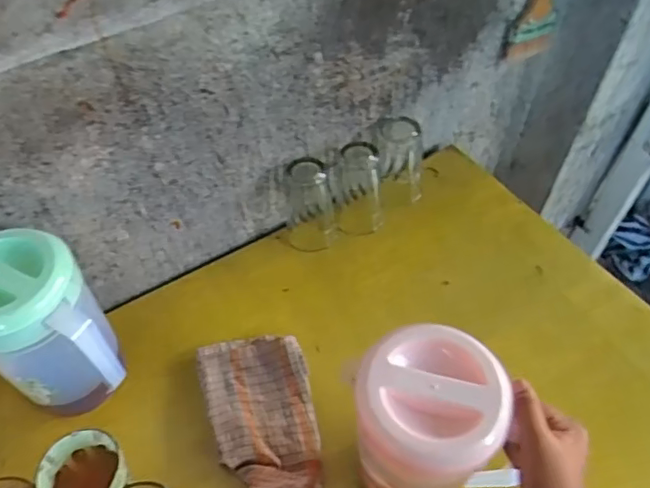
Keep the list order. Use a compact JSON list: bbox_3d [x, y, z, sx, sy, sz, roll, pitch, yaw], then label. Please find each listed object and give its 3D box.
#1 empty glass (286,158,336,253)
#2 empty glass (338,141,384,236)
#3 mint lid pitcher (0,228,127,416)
[{"bbox_3d":[-0.019,-0.057,0.828,0.069,0.124,0.076,-3,53,-1],"label":"empty glass"},{"bbox_3d":[0.055,-0.080,0.842,0.064,0.130,0.069,4,53,5],"label":"empty glass"},{"bbox_3d":[-0.301,0.102,0.625,0.155,0.204,0.119,35,61,24],"label":"mint lid pitcher"}]

